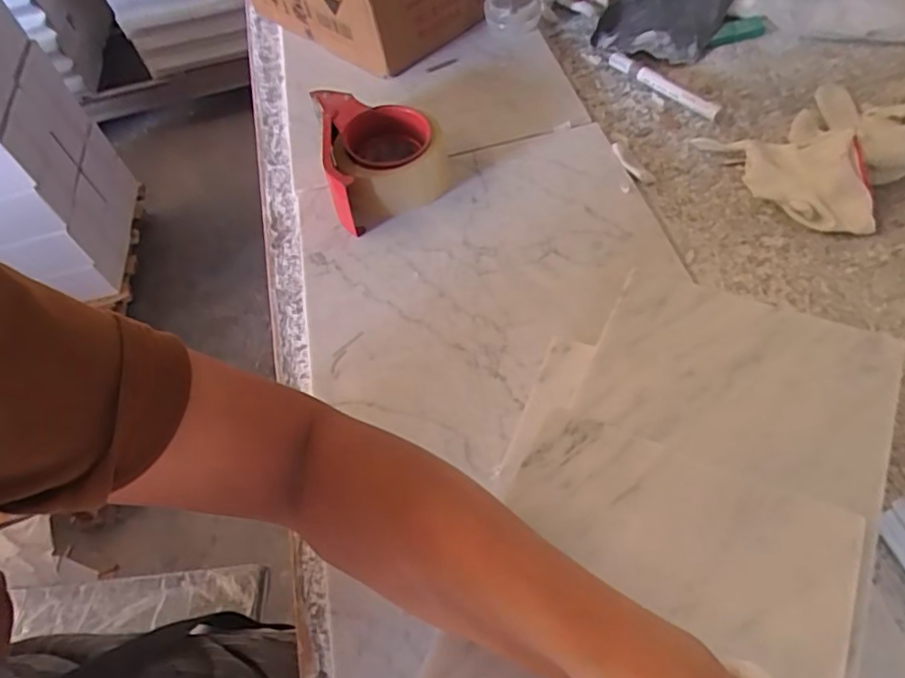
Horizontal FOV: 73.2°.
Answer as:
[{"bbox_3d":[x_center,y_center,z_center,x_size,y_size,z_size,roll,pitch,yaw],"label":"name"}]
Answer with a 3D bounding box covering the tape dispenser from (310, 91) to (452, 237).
[{"bbox_3d":[-0.064,-0.174,0.574,0.111,0.061,0.132,-13,54,-2],"label":"tape dispenser"}]

